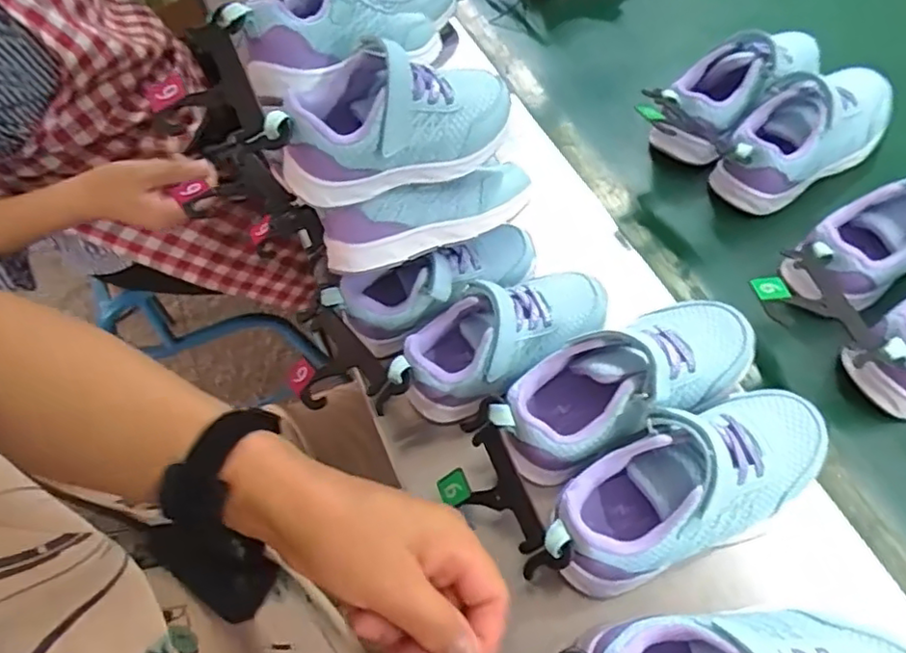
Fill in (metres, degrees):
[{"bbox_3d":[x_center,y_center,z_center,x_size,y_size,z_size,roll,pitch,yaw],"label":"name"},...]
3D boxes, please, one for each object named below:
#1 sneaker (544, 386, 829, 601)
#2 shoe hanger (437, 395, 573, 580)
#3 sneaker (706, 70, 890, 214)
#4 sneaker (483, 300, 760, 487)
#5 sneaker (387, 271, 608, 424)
[{"bbox_3d":[0.139,0.090,0.367,0.184,0.070,0.077,-22,61,-11],"label":"sneaker"},{"bbox_3d":[0.022,0.102,0.374,0.067,0.022,0.099,-39,70,24],"label":"shoe hanger"},{"bbox_3d":[0.289,-0.156,0.526,0.180,0.071,0.071,-28,63,-14],"label":"sneaker"},{"bbox_3d":[0.112,0.034,0.407,0.185,0.072,0.075,-24,62,-12],"label":"sneaker"},{"bbox_3d":[0.036,0.006,0.431,0.162,0.056,0.068,-27,62,-14],"label":"sneaker"}]

